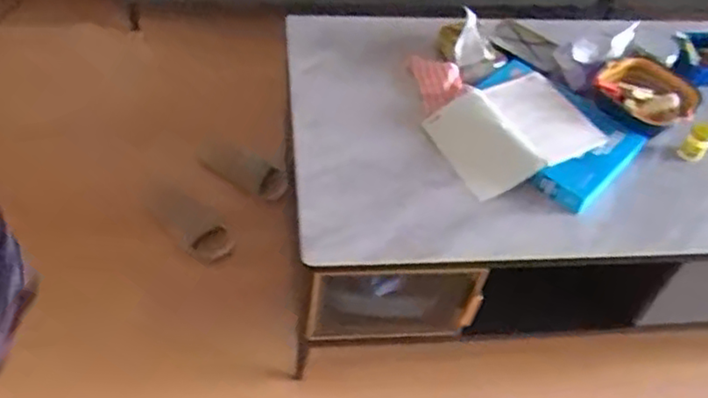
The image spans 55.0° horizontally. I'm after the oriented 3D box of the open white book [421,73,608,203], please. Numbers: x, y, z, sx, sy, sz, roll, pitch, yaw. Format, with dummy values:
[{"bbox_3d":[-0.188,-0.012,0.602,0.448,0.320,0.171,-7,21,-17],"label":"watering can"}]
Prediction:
[{"bbox_3d":[0.295,-0.127,1.265,0.276,0.053,0.215,-14,53,-17],"label":"open white book"}]

